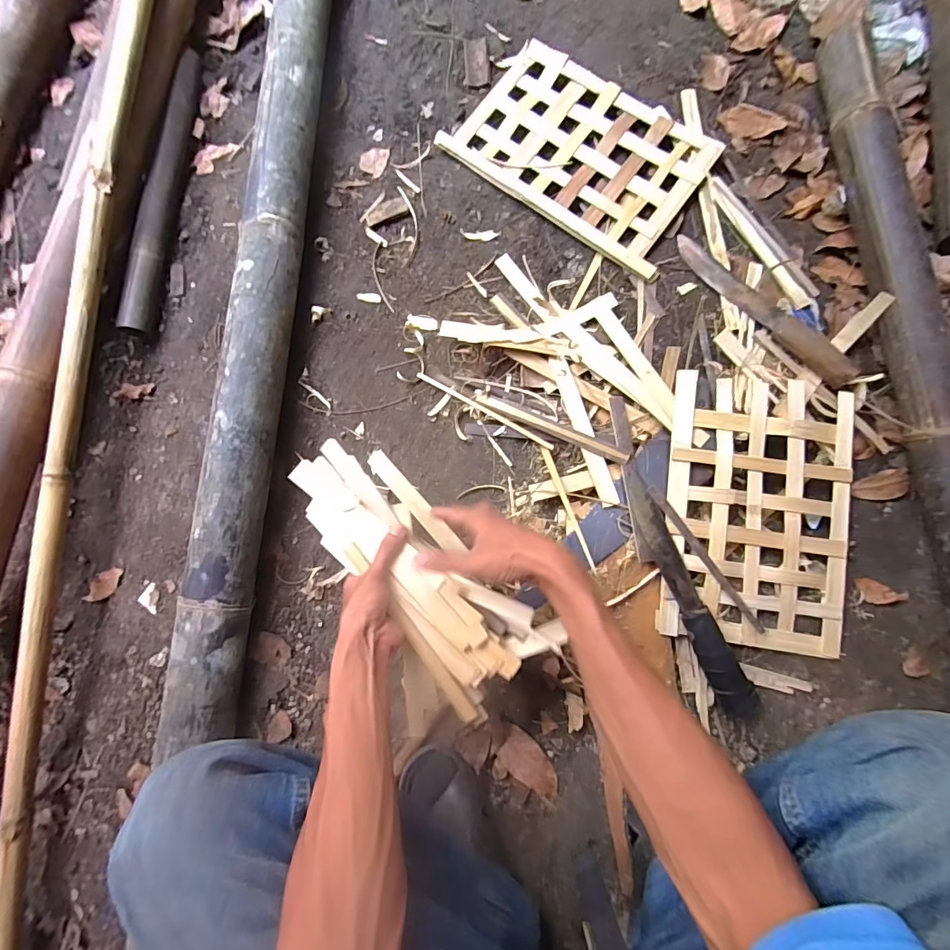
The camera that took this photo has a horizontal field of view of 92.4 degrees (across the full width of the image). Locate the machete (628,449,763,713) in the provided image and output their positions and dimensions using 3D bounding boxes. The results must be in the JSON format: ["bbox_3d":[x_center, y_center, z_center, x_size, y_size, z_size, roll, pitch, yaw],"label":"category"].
[{"bbox_3d":[0.268,0.147,0.594,0.048,0.041,0.345,-25,80,2],"label":"machete"}]

